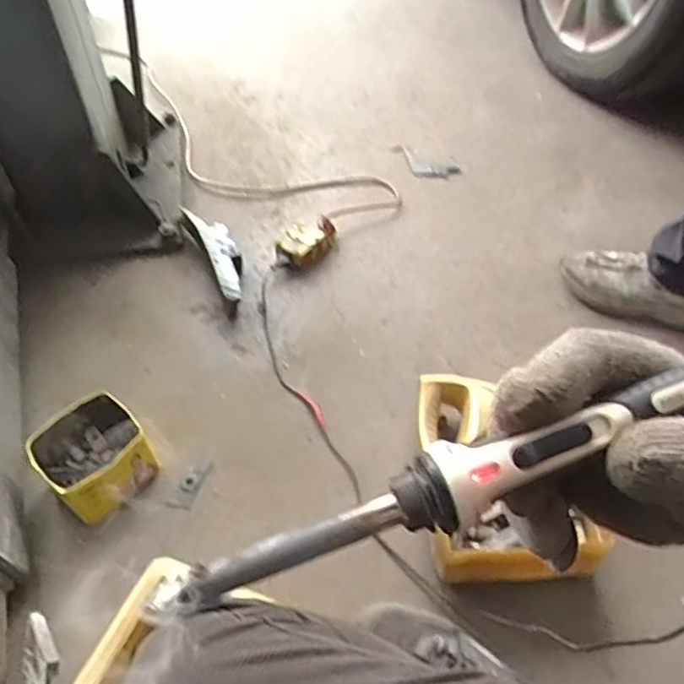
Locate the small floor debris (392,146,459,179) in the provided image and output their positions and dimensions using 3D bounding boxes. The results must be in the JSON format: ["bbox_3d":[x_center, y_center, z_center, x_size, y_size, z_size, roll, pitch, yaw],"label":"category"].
[{"bbox_3d":[0.180,-0.413,1.418,0.172,0.013,0.074,35,58,27],"label":"small floor debris"}]

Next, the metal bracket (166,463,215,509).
[{"bbox_3d":[-0.215,0.203,0.874,0.034,0.006,0.077,14,50,13],"label":"metal bracket"}]

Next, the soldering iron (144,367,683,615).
[{"bbox_3d":[0.053,0.045,0.218,0.240,0.022,0.023,-20,51,-7],"label":"soldering iron"}]

